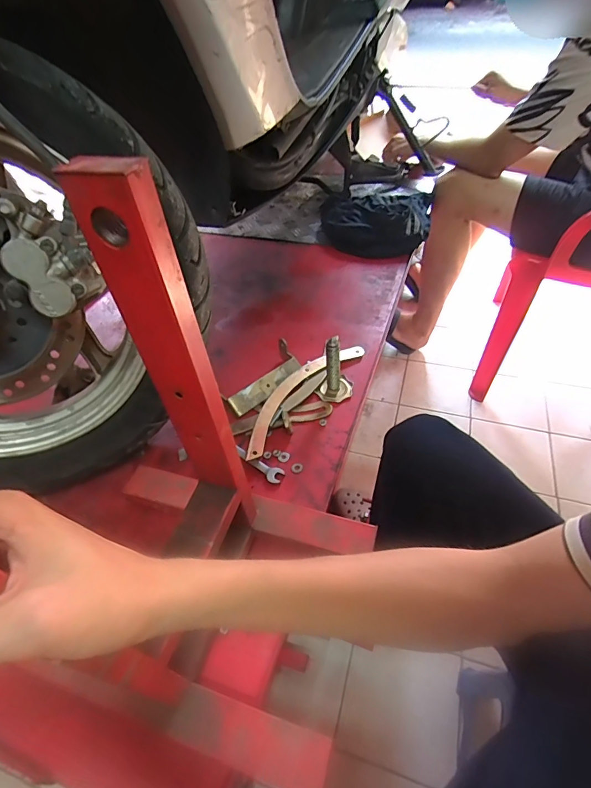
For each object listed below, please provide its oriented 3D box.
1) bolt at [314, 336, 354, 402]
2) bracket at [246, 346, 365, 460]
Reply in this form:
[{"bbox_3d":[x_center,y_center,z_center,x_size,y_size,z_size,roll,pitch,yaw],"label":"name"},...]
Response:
[{"bbox_3d":[0.056,-0.040,0.571,0.055,0.089,0.051,-25,49,-19],"label":"bolt"},{"bbox_3d":[0.008,-0.003,0.583,0.052,0.019,0.254,27,54,28],"label":"bracket"}]

